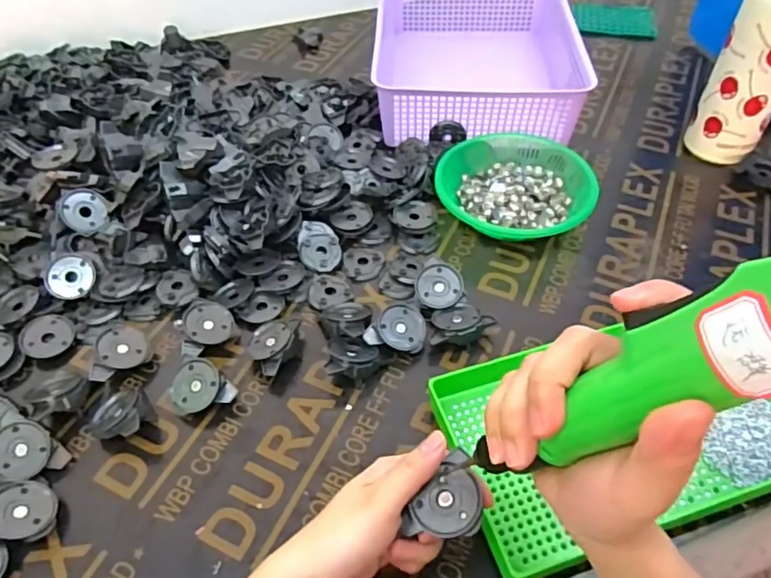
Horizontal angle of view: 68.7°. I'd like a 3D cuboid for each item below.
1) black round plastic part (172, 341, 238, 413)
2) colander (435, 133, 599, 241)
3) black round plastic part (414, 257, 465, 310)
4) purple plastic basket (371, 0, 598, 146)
[{"bbox_3d":[-0.156,0.074,0.460,0.043,0.023,0.066,-33,56,-24],"label":"black round plastic part"},{"bbox_3d":[0.134,-0.106,0.596,0.159,0.043,0.137,3,49,4],"label":"colander"},{"bbox_3d":[0.048,-0.003,0.513,0.046,0.007,0.044,-3,71,8],"label":"black round plastic part"},{"bbox_3d":[0.112,-0.311,0.742,0.241,0.079,0.352,2,49,3],"label":"purple plastic basket"}]

